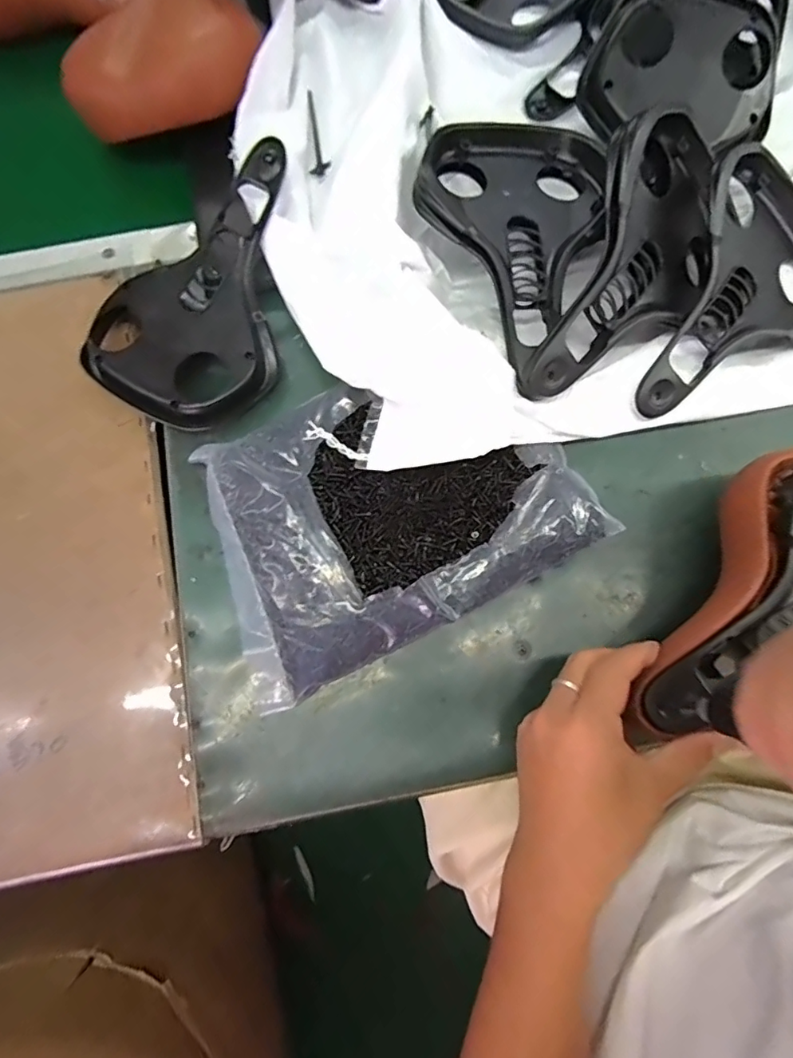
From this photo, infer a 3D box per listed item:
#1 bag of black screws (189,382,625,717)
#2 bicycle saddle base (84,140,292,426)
[{"bbox_3d":[-0.005,-0.021,0.400,0.300,0.037,0.209,-25,77,-4],"label":"bag of black screws"},{"bbox_3d":[-0.153,-0.191,0.437,0.233,0.031,0.154,-38,85,0],"label":"bicycle saddle base"}]

